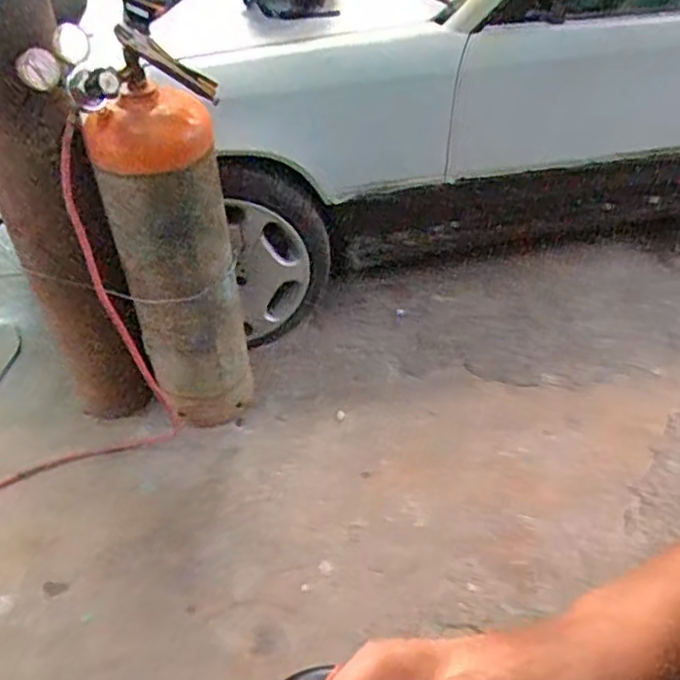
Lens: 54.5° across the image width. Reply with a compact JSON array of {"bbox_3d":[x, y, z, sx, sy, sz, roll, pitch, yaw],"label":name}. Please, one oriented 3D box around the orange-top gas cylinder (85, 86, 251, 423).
[{"bbox_3d":[-0.366,-0.167,1.602,0.212,0.843,0.231,6,46,7],"label":"orange-top gas cylinder"}]

